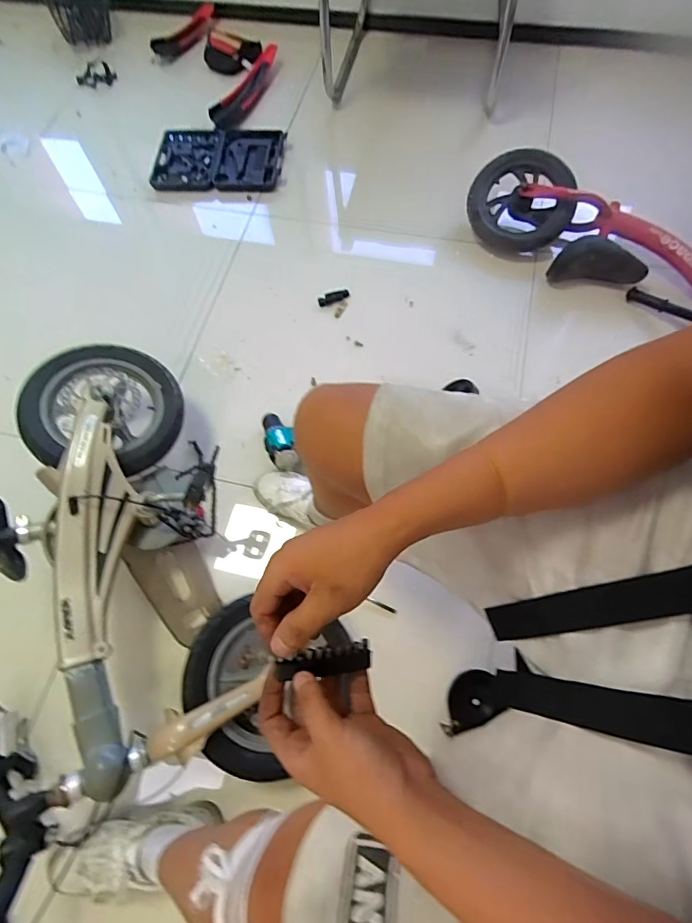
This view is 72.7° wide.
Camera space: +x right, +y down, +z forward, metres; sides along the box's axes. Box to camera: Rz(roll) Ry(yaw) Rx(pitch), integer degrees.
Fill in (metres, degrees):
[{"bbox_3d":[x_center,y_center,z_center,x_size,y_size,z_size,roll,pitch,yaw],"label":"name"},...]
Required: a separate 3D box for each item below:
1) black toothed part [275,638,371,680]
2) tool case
[{"bbox_3d":[-0.017,0.163,0.383,0.077,0.007,0.022,0,68,-18],"label":"black toothed part"},{"bbox_3d":[-0.385,-0.927,1.432,0.386,0.033,0.246,-1,67,3],"label":"tool case"}]

